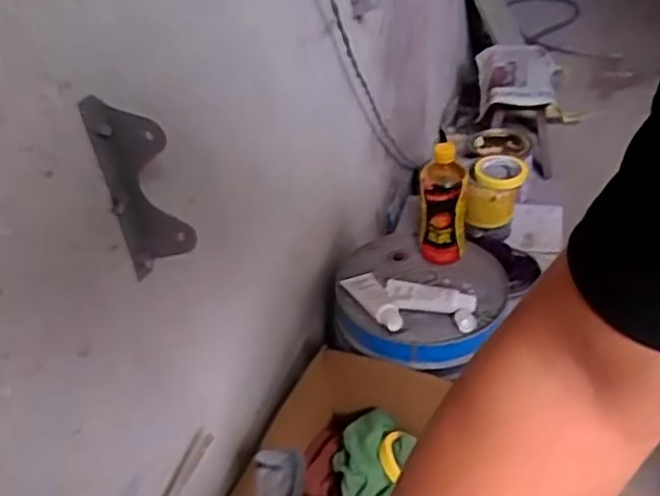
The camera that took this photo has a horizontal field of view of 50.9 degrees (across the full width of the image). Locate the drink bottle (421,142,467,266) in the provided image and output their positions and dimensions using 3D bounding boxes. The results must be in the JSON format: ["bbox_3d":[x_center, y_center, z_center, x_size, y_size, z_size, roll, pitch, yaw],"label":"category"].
[{"bbox_3d":[0.174,-0.060,1.065,0.070,0.184,0.062,1,38,11],"label":"drink bottle"}]

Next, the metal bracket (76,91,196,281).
[{"bbox_3d":[-0.148,-0.050,0.552,0.053,0.149,0.019,-12,37,-6],"label":"metal bracket"}]

